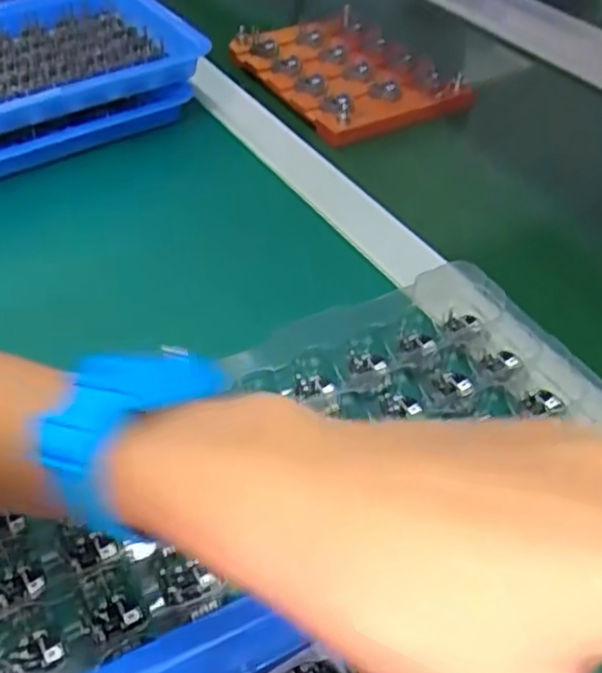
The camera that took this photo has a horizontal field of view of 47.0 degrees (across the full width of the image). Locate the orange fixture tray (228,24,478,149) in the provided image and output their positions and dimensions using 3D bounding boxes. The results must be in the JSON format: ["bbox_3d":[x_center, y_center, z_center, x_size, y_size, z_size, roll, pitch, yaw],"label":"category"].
[{"bbox_3d":[0.042,-0.237,0.627,0.147,0.037,0.174,-25,50,-24],"label":"orange fixture tray"}]

